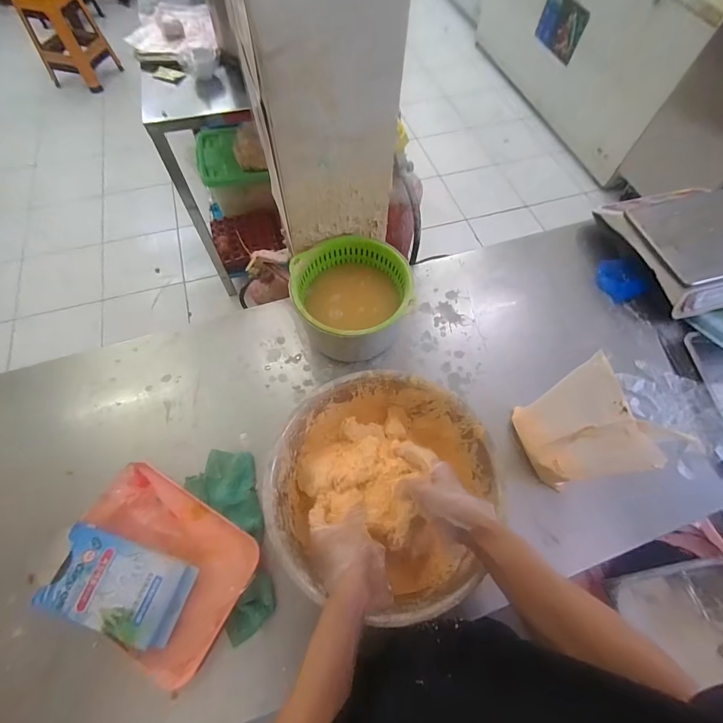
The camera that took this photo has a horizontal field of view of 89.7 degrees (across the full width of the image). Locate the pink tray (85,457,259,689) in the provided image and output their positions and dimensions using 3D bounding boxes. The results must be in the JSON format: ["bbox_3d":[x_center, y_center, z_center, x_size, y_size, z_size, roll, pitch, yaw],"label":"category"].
[{"bbox_3d":[-0.323,0.319,0.566,0.275,0.054,0.212,27,68,11],"label":"pink tray"}]

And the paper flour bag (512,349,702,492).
[{"bbox_3d":[0.337,0.107,0.570,0.068,0.254,0.154,-20,65,-11],"label":"paper flour bag"}]

